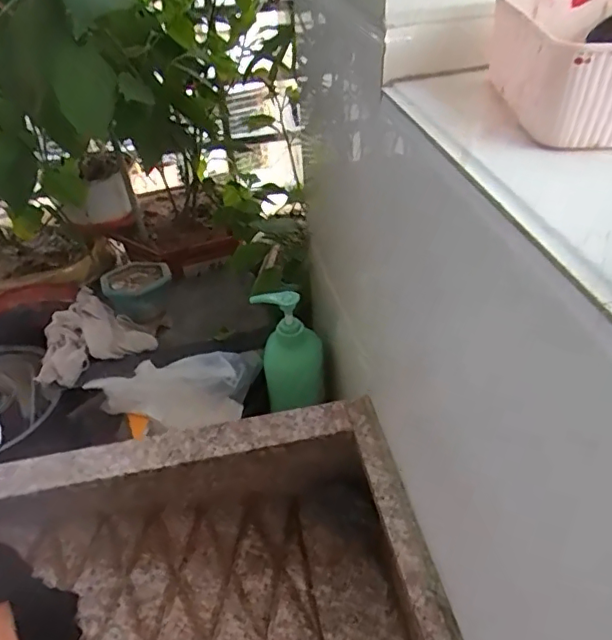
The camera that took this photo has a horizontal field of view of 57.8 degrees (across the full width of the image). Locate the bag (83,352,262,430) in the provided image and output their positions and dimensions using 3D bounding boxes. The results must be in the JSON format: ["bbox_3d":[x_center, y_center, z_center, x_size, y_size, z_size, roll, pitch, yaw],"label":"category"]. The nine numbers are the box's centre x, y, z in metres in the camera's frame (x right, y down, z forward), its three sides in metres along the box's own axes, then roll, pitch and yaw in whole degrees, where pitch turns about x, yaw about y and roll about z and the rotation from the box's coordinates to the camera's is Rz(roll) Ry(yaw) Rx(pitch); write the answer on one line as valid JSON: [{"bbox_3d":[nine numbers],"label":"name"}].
[{"bbox_3d":[-0.157,0.086,0.690,0.215,0.054,0.101,-12,41,-9],"label":"bag"}]

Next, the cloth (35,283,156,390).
[{"bbox_3d":[-0.292,0.018,0.747,0.149,0.051,0.120,-20,42,-18],"label":"cloth"}]

